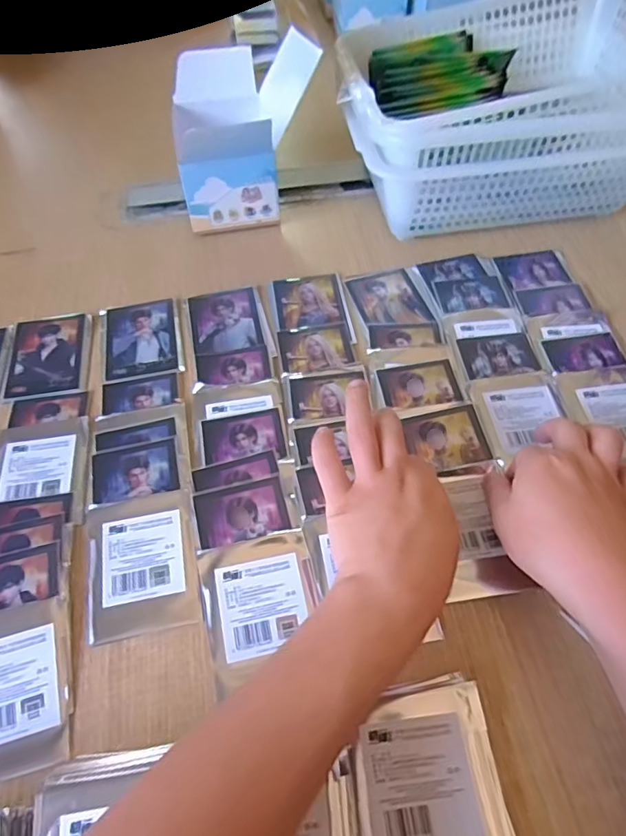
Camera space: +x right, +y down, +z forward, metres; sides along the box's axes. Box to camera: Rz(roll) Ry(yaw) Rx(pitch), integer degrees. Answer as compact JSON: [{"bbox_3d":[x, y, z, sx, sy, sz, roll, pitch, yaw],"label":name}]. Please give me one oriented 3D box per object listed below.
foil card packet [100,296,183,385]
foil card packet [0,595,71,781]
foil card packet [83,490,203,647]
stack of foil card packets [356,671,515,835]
[{"bbox_3d":[-0.172,-0.081,0.524,0.078,0.004,0.102,-12,57,-6],"label":"foil card packet"},{"bbox_3d":[-0.204,0.179,0.348,0.079,0.012,0.103,-13,57,-6],"label":"foil card packet"},{"bbox_3d":[-0.128,0.106,0.392,0.081,0.004,0.103,-10,57,-5],"label":"foil card packet"},{"bbox_3d":[0.066,0.215,0.306,0.084,0.019,0.108,-8,55,-2],"label":"stack of foil card packets"}]

